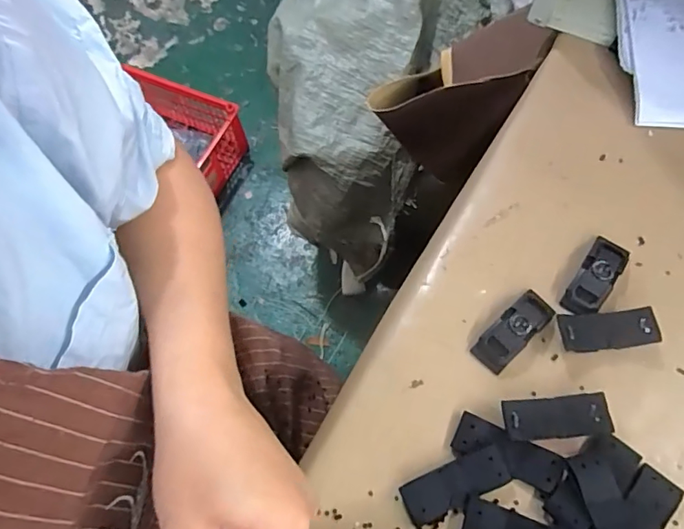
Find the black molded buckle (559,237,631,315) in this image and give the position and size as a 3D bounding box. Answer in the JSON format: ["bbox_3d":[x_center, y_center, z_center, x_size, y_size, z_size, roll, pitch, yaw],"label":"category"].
[{"bbox_3d":[0.183,0.008,0.355,0.025,0.015,0.062,36,72,12],"label":"black molded buckle"}]

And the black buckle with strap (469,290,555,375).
[{"bbox_3d":[0.122,0.044,0.345,0.066,0.016,0.025,-41,71,-14],"label":"black buckle with strap"}]

